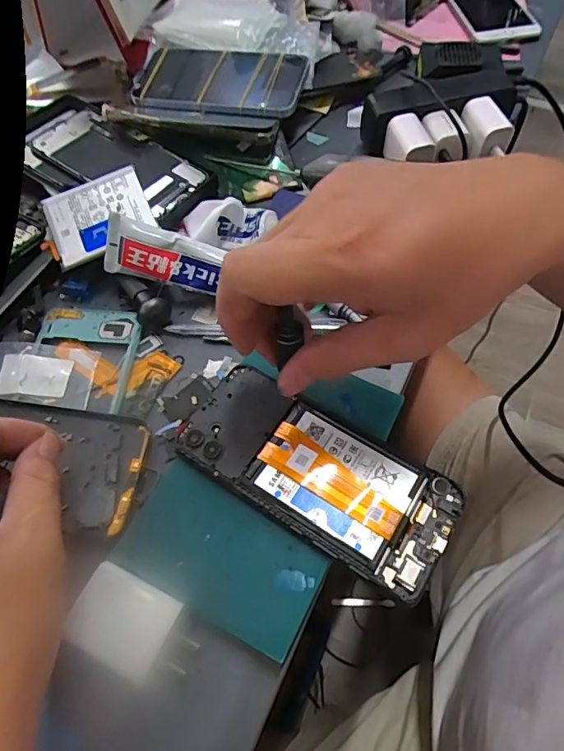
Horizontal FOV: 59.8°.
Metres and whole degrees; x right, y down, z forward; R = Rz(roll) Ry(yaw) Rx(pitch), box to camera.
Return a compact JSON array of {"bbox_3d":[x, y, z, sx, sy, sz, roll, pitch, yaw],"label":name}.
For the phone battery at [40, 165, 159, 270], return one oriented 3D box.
[{"bbox_3d":[-0.139,-0.122,0.371,0.074,0.005,0.064,-23,72,-6],"label":"phone battery"}]

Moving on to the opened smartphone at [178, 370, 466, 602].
[{"bbox_3d":[0.019,0.054,0.281,0.158,0.007,0.069,29,65,17],"label":"opened smartphone"}]

